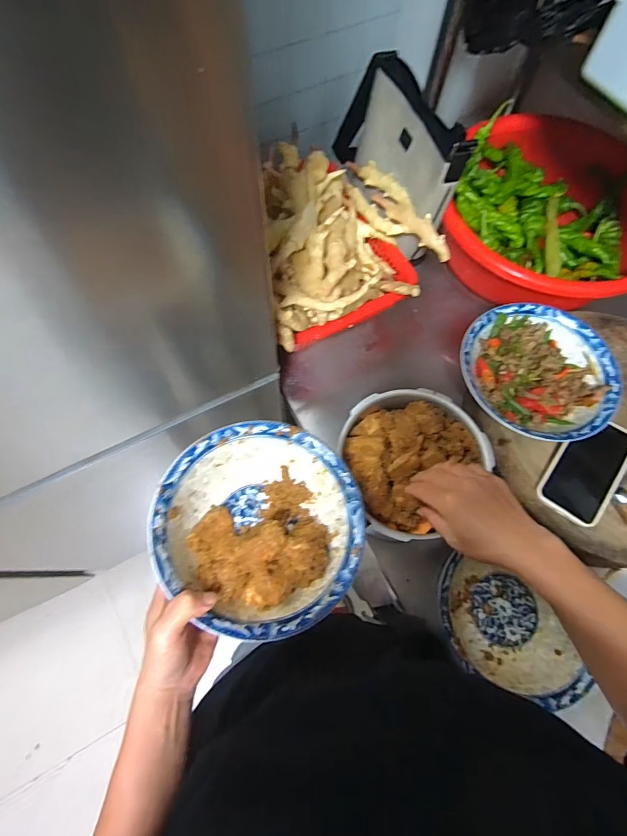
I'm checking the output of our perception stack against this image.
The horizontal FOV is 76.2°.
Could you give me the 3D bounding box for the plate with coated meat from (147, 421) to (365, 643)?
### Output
[{"bbox_3d":[-0.051,0.110,0.419,0.200,0.073,0.204,1,69,-2],"label":"plate with coated meat"}]

